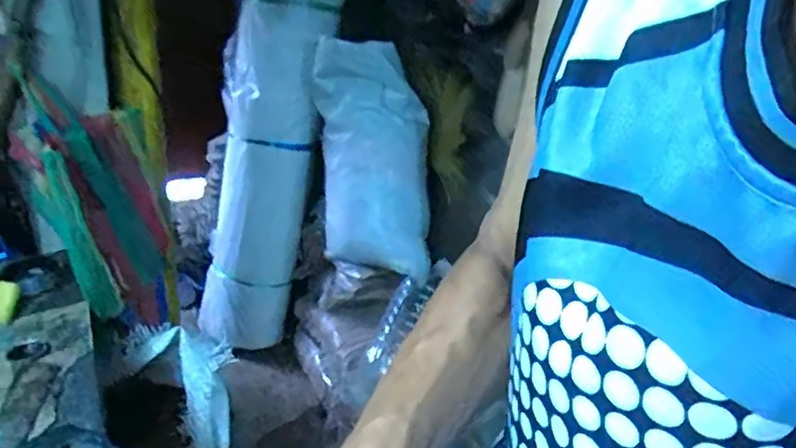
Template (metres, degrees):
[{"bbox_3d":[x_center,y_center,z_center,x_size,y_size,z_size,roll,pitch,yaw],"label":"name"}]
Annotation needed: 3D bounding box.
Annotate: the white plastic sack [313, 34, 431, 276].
[{"bbox_3d":[-0.059,-0.208,1.878,0.357,0.719,0.255,-11,7,-23],"label":"white plastic sack"}]

